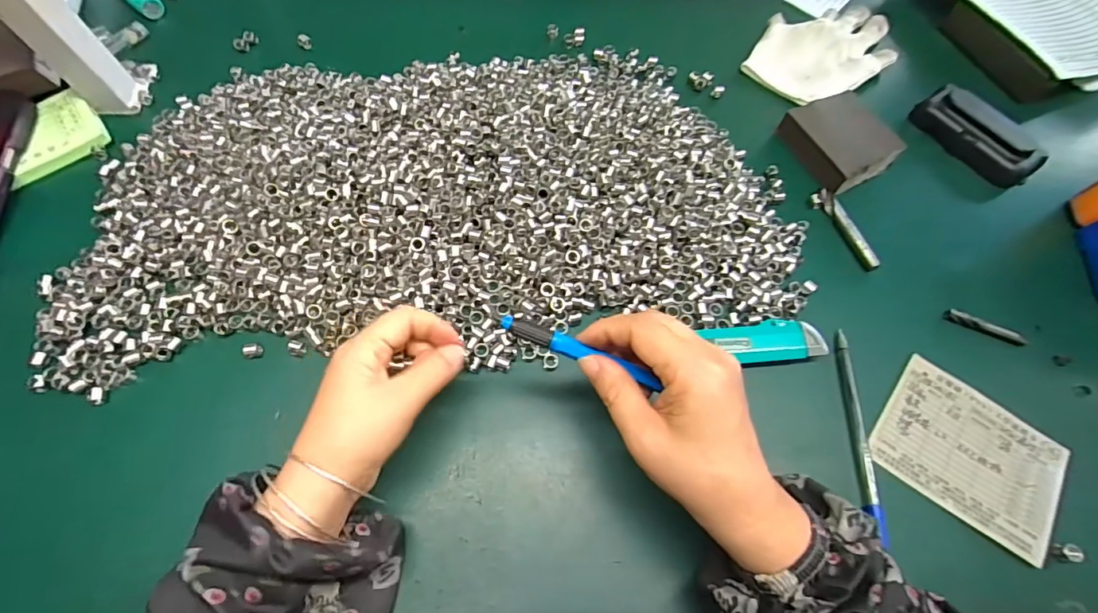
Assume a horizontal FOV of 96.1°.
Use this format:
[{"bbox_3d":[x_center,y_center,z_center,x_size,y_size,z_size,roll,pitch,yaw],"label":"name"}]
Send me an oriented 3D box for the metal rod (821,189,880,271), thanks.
[{"bbox_3d":[0.238,-0.062,0.393,0.010,0.010,0.075,-15,66,-9],"label":"metal rod"}]

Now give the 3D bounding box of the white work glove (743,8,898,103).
[{"bbox_3d":[0.268,-0.250,0.481,0.157,0.020,0.101,-30,69,-15],"label":"white work glove"}]

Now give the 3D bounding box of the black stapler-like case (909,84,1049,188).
[{"bbox_3d":[0.374,-0.150,0.431,0.033,0.034,0.104,-33,70,-16],"label":"black stapler-like case"}]

